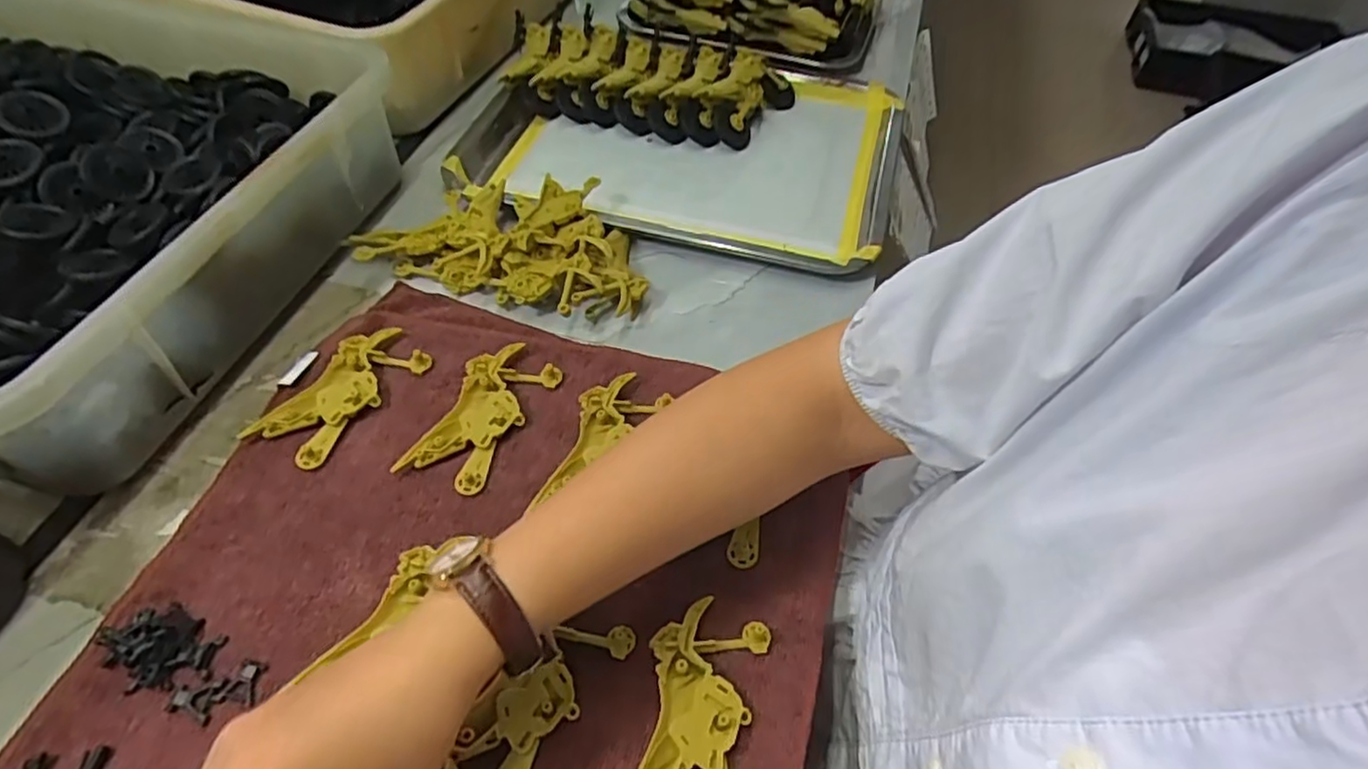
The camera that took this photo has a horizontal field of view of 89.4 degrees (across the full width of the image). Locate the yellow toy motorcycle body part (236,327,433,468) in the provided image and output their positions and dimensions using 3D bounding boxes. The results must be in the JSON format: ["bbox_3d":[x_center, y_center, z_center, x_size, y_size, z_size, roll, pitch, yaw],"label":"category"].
[{"bbox_3d":[-0.210,0.004,0.427,0.050,0.012,0.099,28,56,18],"label":"yellow toy motorcycle body part"}]

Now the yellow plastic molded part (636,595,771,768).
[{"bbox_3d":[0.005,0.151,0.315,0.051,0.009,0.097,13,53,7],"label":"yellow plastic molded part"}]

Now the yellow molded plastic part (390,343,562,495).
[{"bbox_3d":[-0.122,0.018,0.419,0.052,0.012,0.100,22,55,14],"label":"yellow molded plastic part"}]

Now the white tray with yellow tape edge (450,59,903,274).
[{"bbox_3d":[0.002,-0.207,0.609,0.358,0.030,0.257,12,53,7],"label":"white tray with yellow tape edge"}]

